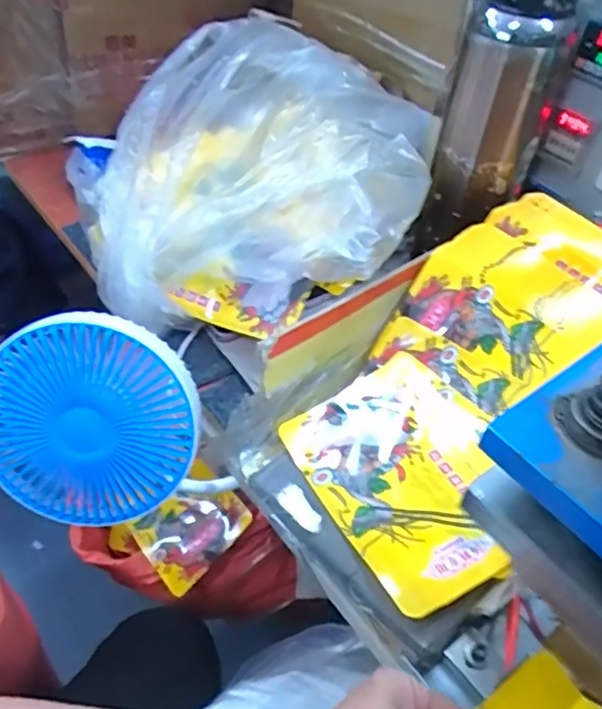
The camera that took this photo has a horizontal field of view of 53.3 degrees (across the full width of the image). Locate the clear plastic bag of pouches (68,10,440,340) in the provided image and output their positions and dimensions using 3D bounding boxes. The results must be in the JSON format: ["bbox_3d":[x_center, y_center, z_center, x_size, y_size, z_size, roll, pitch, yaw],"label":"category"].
[{"bbox_3d":[-0.027,-0.155,0.550,0.254,0.185,0.227,9,46,4],"label":"clear plastic bag of pouches"}]

